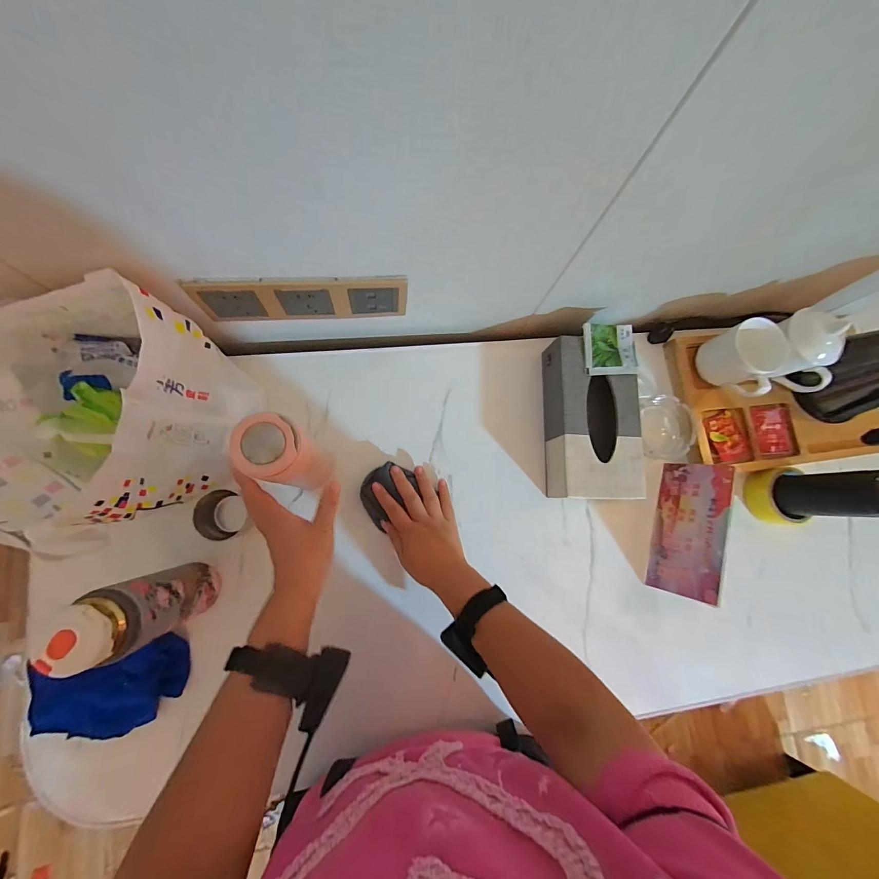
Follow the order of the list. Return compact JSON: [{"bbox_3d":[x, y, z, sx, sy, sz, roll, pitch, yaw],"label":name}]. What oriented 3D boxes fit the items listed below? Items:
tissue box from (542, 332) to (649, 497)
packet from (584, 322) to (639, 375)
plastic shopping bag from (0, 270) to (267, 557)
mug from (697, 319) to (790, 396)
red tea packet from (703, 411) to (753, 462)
[{"bbox_3d":[0.233,-0.024,0.587,0.126,0.065,0.244,2,80,-6],"label":"tissue box"},{"bbox_3d":[0.257,-0.135,0.573,0.080,0.013,0.077,-4,81,-7],"label":"packet"},{"bbox_3d":[-0.406,-0.039,0.454,0.307,0.161,0.273,-33,85,-11],"label":"plastic shopping bag"},{"bbox_3d":[0.477,-0.122,0.596,0.073,0.102,0.108,-21,83,-10],"label":"mug"},{"bbox_3d":[0.475,-0.004,0.625,0.058,0.008,0.082,-14,85,-7],"label":"red tea packet"}]

